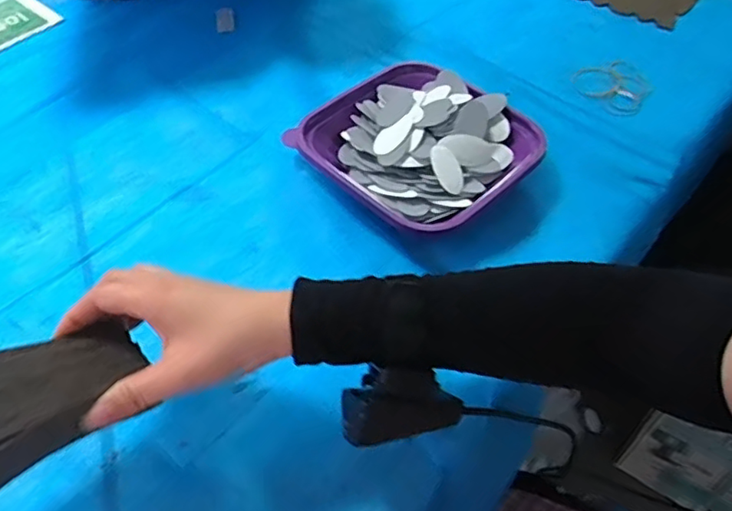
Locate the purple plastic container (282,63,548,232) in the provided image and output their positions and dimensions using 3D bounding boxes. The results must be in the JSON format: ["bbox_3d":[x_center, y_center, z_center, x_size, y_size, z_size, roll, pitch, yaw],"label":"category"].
[{"bbox_3d":[0.048,-0.104,0.540,0.183,0.042,0.177,0,53,0],"label":"purple plastic container"}]

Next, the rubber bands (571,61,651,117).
[{"bbox_3d":[0.285,-0.195,0.661,0.099,0.008,0.081,-33,60,-22],"label":"rubber bands"}]

